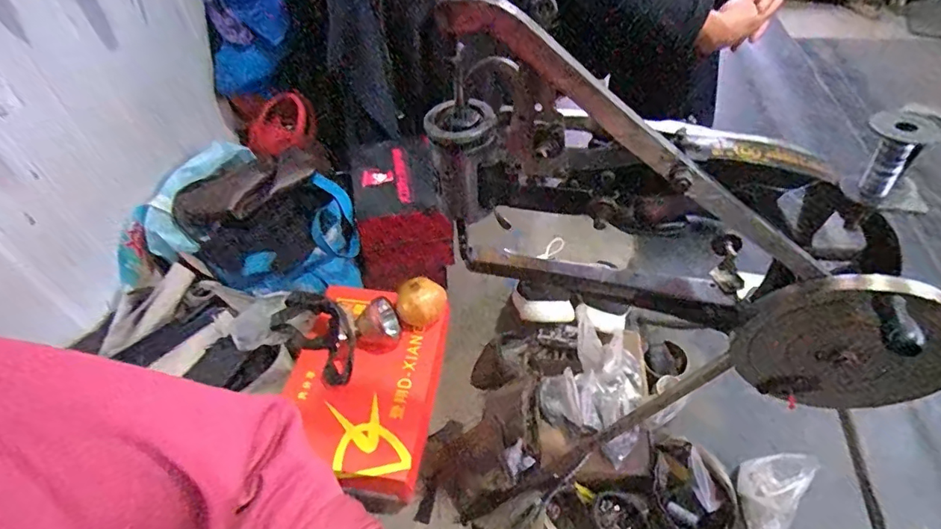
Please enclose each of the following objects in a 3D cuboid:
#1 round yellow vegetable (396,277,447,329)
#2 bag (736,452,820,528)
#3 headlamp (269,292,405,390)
[{"bbox_3d":[-0.078,0.063,0.827,0.078,0.061,0.063,-3,49,1],"label":"round yellow vegetable"},{"bbox_3d":[0.435,0.329,0.751,0.091,0.084,0.118,36,60,29],"label":"bag"},{"bbox_3d":[-0.212,0.093,0.821,0.170,0.065,0.146,31,58,27],"label":"headlamp"}]

